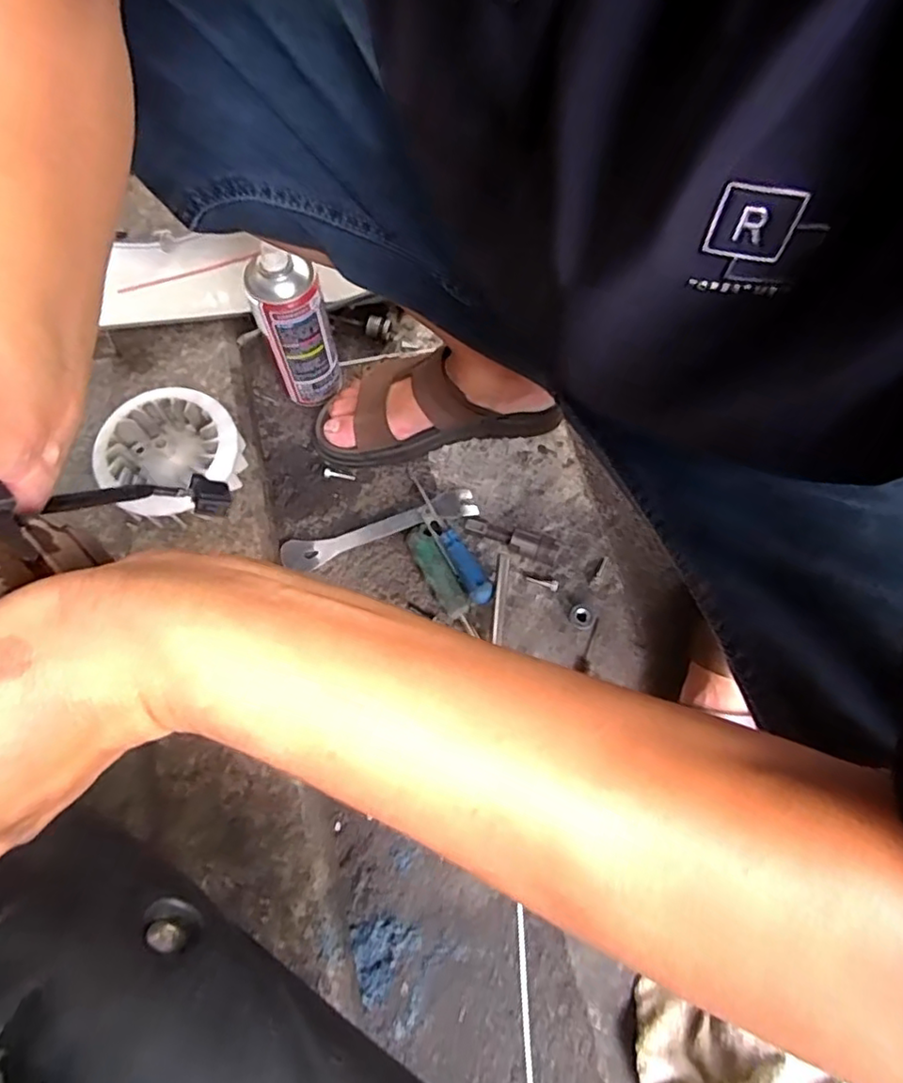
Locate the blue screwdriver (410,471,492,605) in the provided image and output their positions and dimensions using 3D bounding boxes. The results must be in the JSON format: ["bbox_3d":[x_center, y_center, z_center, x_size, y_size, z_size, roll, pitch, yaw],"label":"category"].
[{"bbox_3d":[-0.005,-0.009,0.599,0.021,0.022,0.156,-26,71,-11],"label":"blue screwdriver"}]

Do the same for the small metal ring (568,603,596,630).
[{"bbox_3d":[0.123,0.070,0.579,0.023,0.013,0.027,34,71,12],"label":"small metal ring"}]

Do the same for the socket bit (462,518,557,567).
[{"bbox_3d":[0.059,-0.004,0.605,0.091,0.029,0.022,26,69,9],"label":"socket bit"}]

